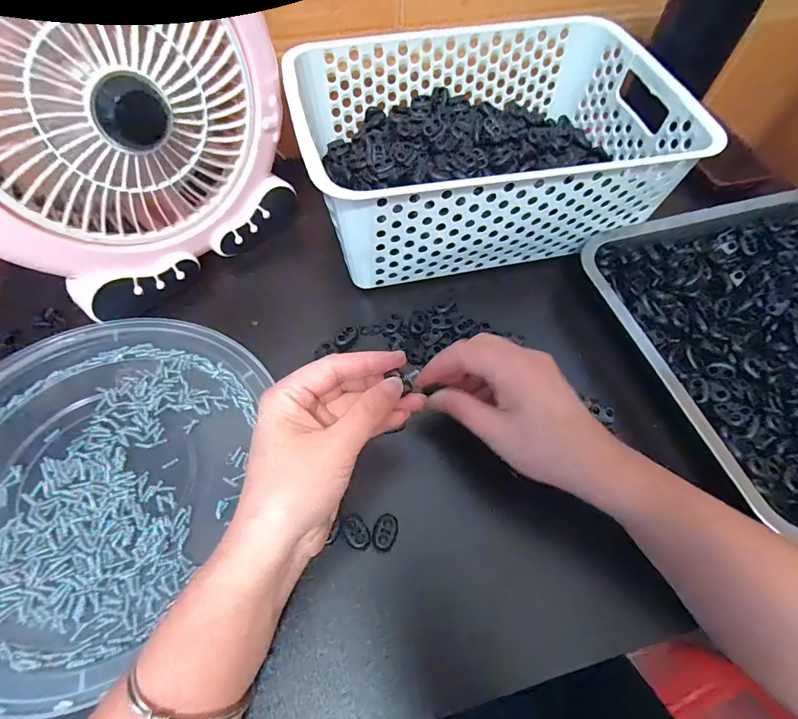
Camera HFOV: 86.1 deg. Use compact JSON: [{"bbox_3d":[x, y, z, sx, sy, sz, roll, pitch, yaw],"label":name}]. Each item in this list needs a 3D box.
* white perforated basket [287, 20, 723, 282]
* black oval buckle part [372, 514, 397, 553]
[{"bbox_3d":[0.073,-0.193,0.380,0.306,0.088,0.215,-11,60,-8],"label":"white perforated basket"},{"bbox_3d":[-0.009,0.111,0.273,0.014,0.005,0.023,17,60,9],"label":"black oval buckle part"}]

